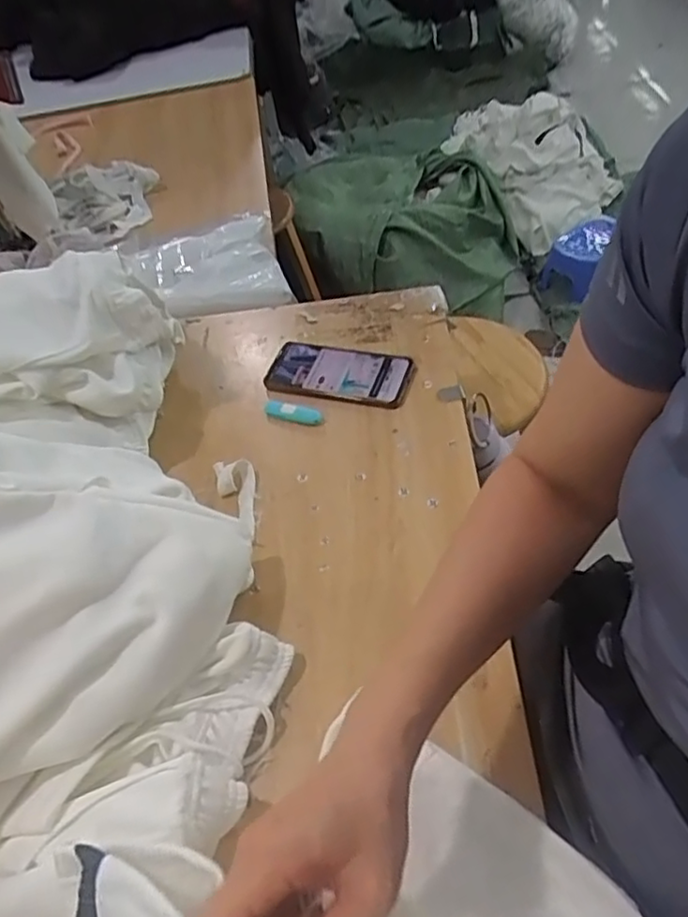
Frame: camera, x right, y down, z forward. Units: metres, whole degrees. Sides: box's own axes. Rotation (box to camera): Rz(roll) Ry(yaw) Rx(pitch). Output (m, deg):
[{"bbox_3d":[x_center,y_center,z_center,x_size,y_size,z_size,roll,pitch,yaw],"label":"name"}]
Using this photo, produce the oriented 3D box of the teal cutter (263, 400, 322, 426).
[{"bbox_3d":[-0.058,-0.051,0.722,0.073,0.012,0.018,15,53,21],"label":"teal cutter"}]

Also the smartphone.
[{"bbox_3d":[-0.008,-0.099,0.759,0.172,0.018,0.079,9,51,17],"label":"smartphone"}]

